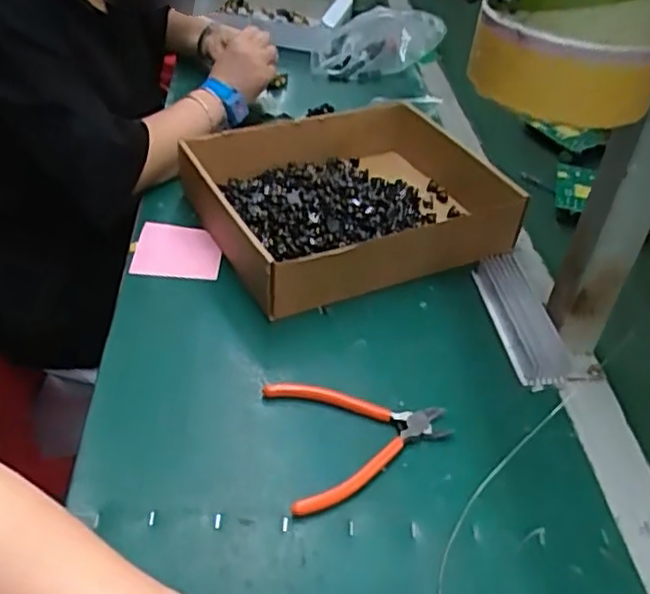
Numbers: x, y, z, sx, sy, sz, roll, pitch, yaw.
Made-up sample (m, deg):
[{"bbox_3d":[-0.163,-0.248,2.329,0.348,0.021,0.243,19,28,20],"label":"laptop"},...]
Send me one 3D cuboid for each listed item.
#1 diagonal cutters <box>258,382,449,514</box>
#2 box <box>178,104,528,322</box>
[{"bbox_3d":[0.031,0.106,0.544,0.137,0.014,0.115,-7,41,-14],"label":"diagonal cutters"},{"bbox_3d":[0.033,-0.112,0.758,0.328,0.079,0.252,-15,43,-22],"label":"box"}]

